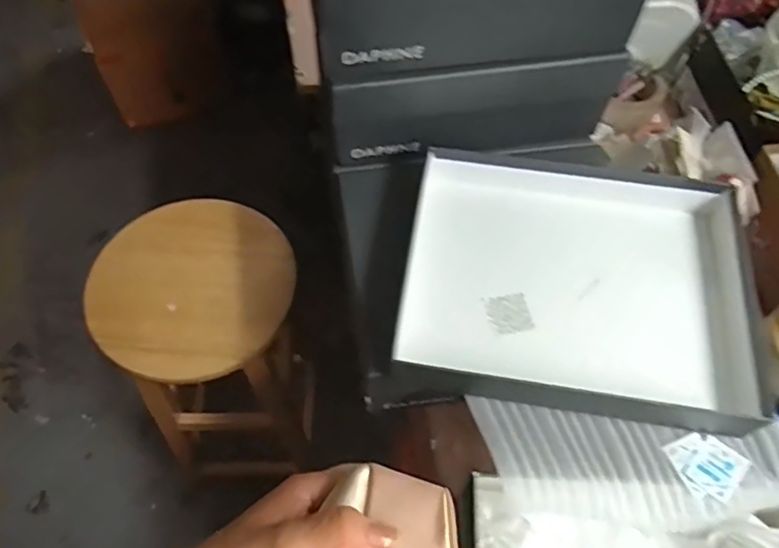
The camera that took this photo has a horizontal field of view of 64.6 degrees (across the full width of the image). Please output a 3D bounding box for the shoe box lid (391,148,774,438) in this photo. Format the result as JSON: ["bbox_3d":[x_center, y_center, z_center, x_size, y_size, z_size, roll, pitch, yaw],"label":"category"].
[{"bbox_3d":[0.171,0.001,0.583,0.318,0.045,0.256,7,60,4],"label":"shoe box lid"}]

